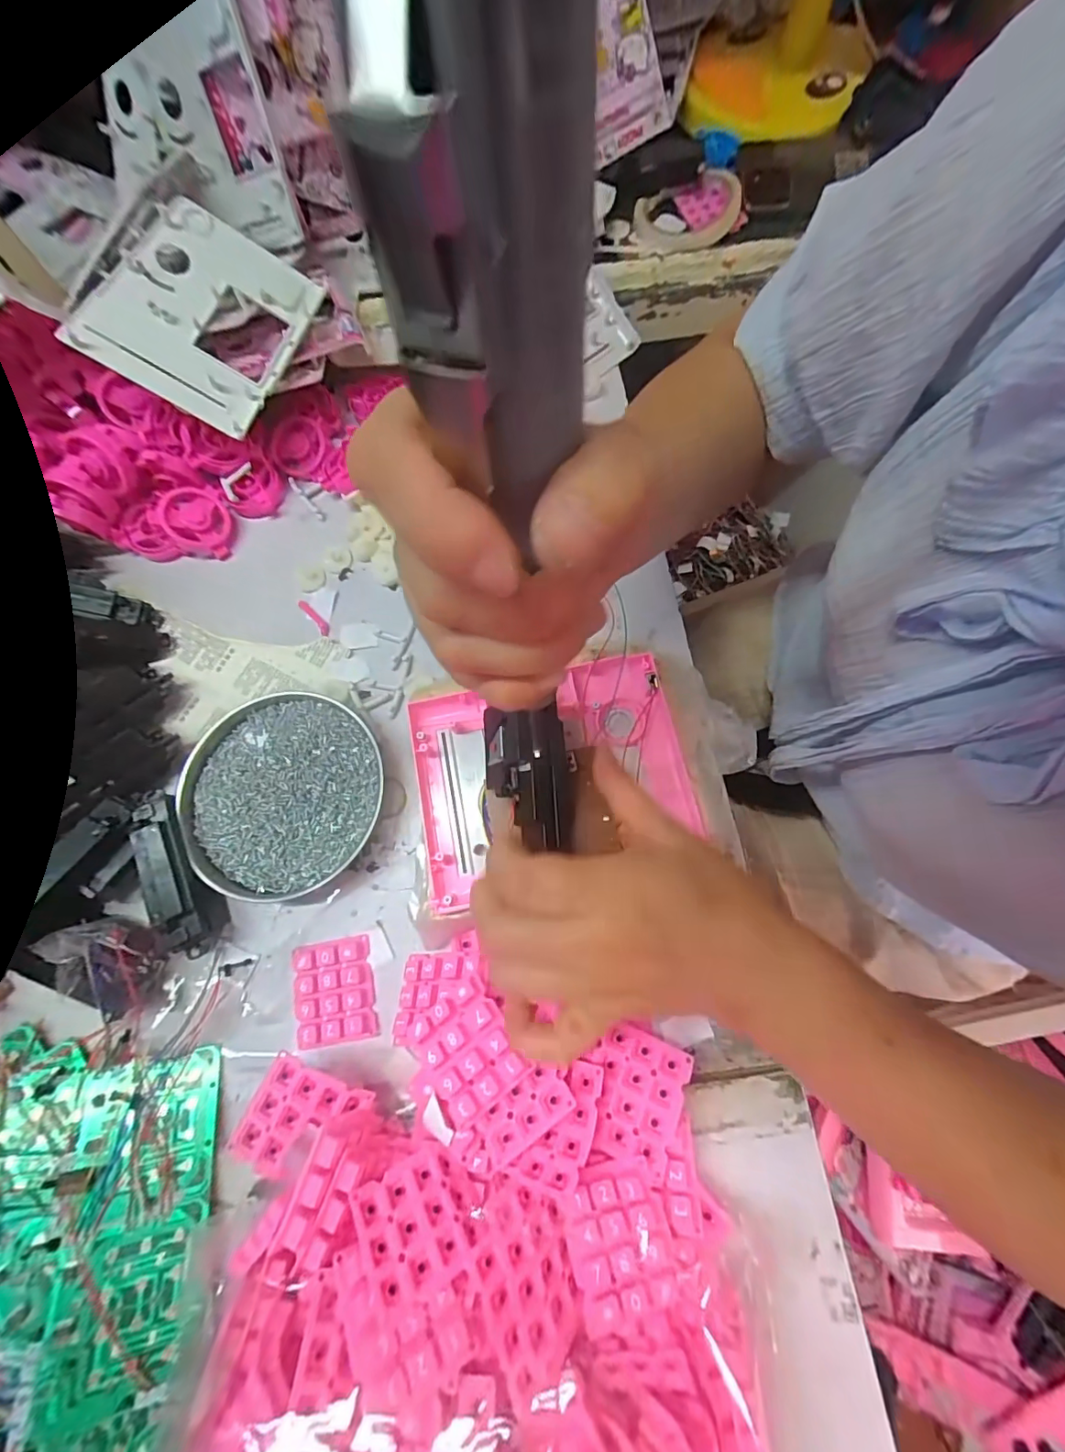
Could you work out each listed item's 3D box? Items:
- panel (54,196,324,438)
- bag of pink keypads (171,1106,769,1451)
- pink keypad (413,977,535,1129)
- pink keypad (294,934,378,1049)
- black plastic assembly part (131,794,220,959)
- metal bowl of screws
[{"bbox_3d":[-0.237,-0.295,0.366,0.122,0.011,0.139,21,80,-19],"label":"panel"},{"bbox_3d":[-0.031,0.315,0.222,0.246,0.078,0.214,7,74,5],"label":"bag of pink keypads"},{"bbox_3d":[-0.035,0.175,0.275,0.049,0.013,0.056,-39,76,-9],"label":"pink keypad"},{"bbox_3d":[-0.126,0.166,0.322,0.047,0.005,0.058,-12,74,-1],"label":"pink keypad"},{"bbox_3d":[-0.226,0.094,0.326,0.025,0.037,0.100,-25,74,-5],"label":"black plastic assembly part"},{"bbox_3d":[-0.170,0.046,0.350,0.129,0.022,0.133,-5,74,1],"label":"metal bowl of screws"}]

